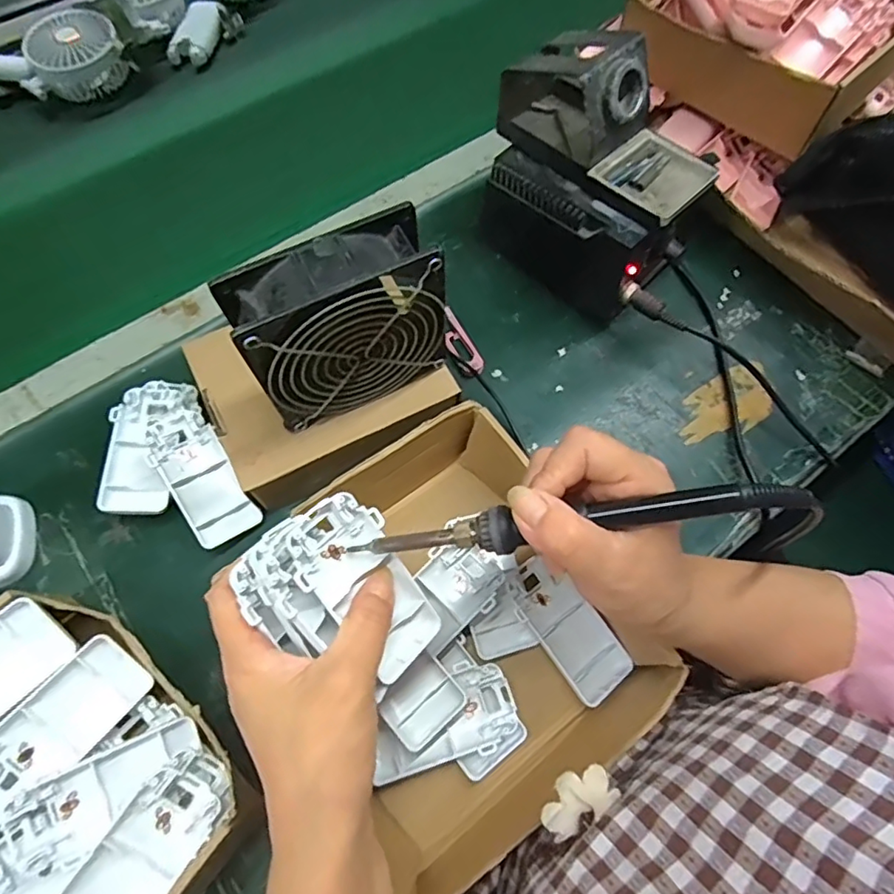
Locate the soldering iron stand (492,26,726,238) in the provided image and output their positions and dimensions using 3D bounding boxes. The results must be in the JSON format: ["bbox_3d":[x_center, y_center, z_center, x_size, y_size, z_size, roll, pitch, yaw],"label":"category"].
[{"bbox_3d":[0.119,-0.243,0.421,0.166,0.082,0.082,43,72,14],"label":"soldering iron stand"}]

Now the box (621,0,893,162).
[{"bbox_3d":[0.297,-0.399,0.522,0.207,0.108,0.189,41,71,13],"label":"box"}]

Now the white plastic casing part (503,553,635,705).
[{"bbox_3d":[0.079,0.118,0.376,0.043,0.004,0.094,-36,81,-20],"label":"white plastic casing part"}]

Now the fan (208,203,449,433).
[{"bbox_3d":[-0.062,-0.072,0.350,0.116,0.117,0.045,-26,71,-13],"label":"fan"}]

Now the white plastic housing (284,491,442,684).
[{"bbox_3d":[-0.039,0.070,0.292,0.047,0.020,0.094,-40,107,-16],"label":"white plastic housing"}]

